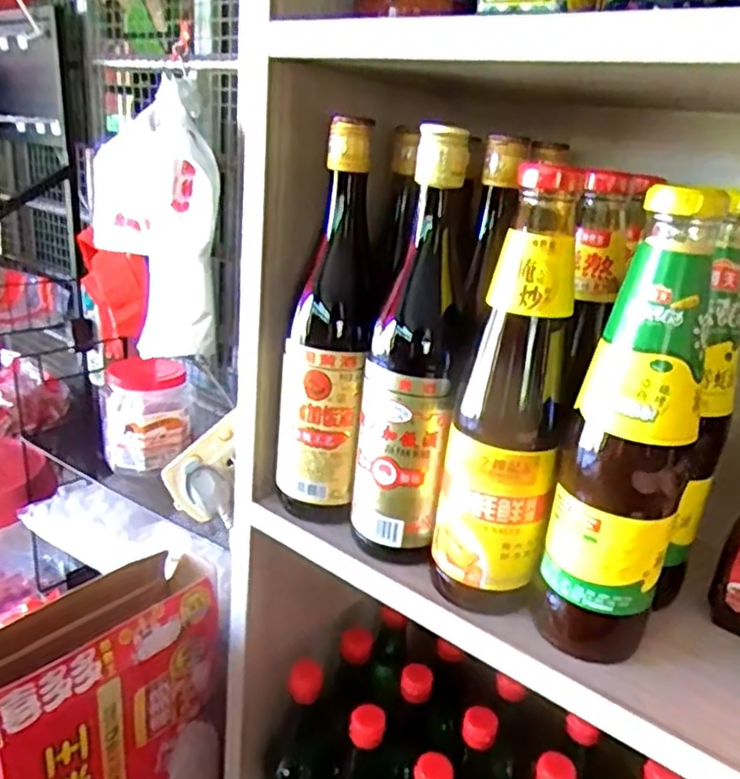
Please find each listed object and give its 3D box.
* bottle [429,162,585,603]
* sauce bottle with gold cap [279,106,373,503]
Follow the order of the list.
[{"bbox_3d":[0.085,0.004,0.401,0.062,0.255,0.067,8,20,8],"label":"bottle"},{"bbox_3d":[-0.031,-0.041,0.463,0.061,0.259,0.057,4,20,-2],"label":"sauce bottle with gold cap"}]

